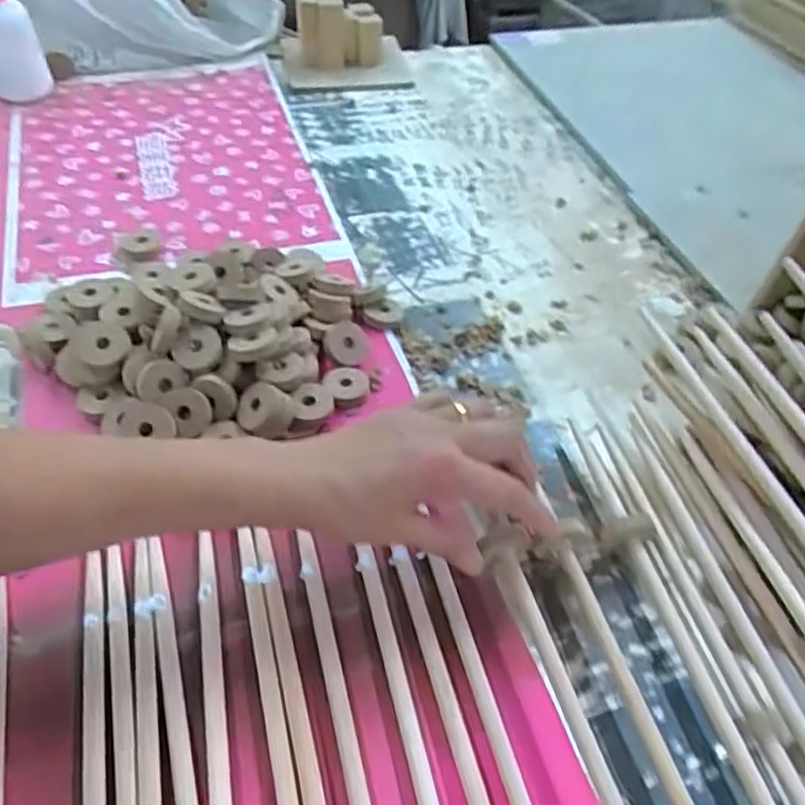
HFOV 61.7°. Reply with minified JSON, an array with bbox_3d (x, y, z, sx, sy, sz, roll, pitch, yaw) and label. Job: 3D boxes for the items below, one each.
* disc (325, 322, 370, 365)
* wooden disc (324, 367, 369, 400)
[{"bbox_3d":[-0.045,-0.047,0.542,0.035,0.004,0.036,4,77,-19],"label":"disc"},{"bbox_3d":[-0.042,-0.016,0.520,0.037,0.004,0.031,-12,58,-34],"label":"wooden disc"}]

